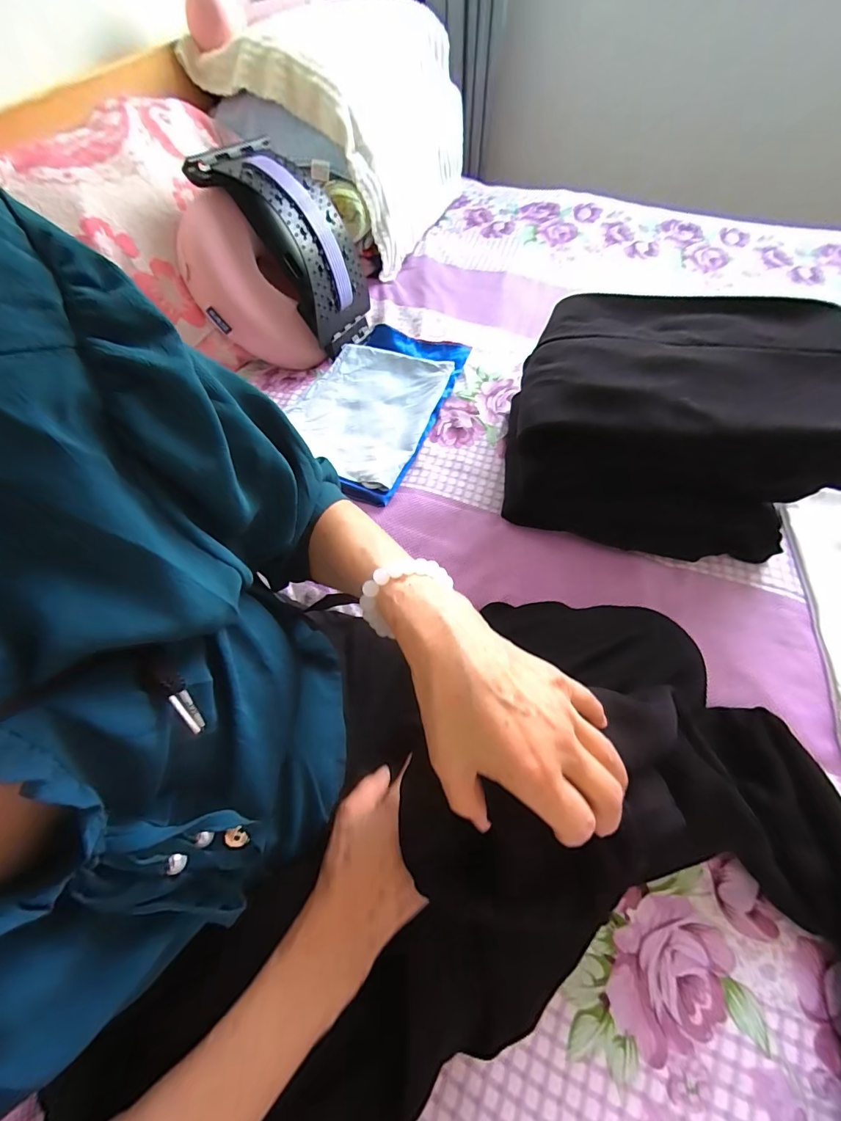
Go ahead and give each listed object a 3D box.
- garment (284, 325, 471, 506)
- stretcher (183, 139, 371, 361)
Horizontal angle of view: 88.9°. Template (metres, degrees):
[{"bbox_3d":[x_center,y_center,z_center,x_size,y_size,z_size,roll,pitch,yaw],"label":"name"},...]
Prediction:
[{"bbox_3d":[-0.081,-0.242,0.670,0.214,0.030,0.344,18,62,12],"label":"garment"},{"bbox_3d":[-0.191,-0.502,0.697,0.108,0.308,0.162,2,52,45],"label":"stretcher"}]

